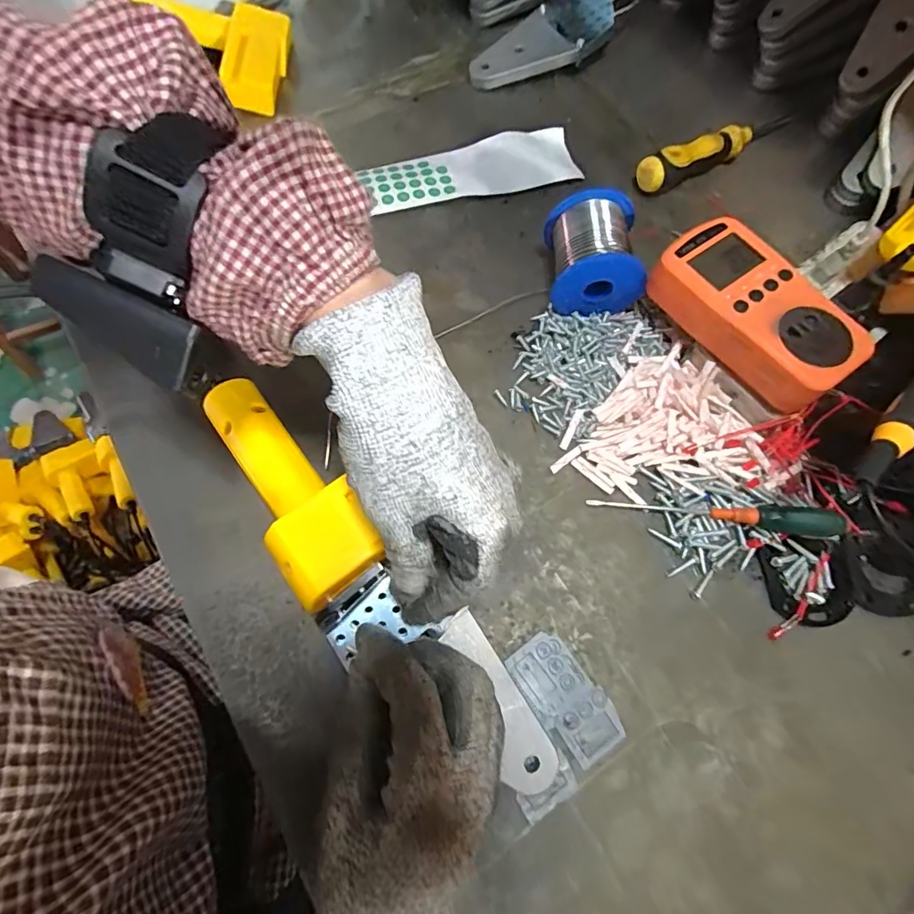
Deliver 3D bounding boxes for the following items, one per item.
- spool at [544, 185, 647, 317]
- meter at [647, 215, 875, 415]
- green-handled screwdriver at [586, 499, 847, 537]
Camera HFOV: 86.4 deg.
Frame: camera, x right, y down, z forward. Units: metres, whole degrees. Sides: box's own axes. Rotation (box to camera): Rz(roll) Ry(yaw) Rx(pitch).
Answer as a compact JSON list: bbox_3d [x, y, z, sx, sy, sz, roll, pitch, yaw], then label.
[{"bbox_3d":[0.096,-0.146,0.346,0.069,0.053,0.069,0,69,-1],"label":"spool"},{"bbox_3d":[0.186,-0.091,0.306,0.065,0.035,0.125,-36,74,-13],"label":"meter"},{"bbox_3d":[0.159,0.033,0.301,0.144,0.023,0.014,8,69,2],"label":"green-handled screwdriver"}]

